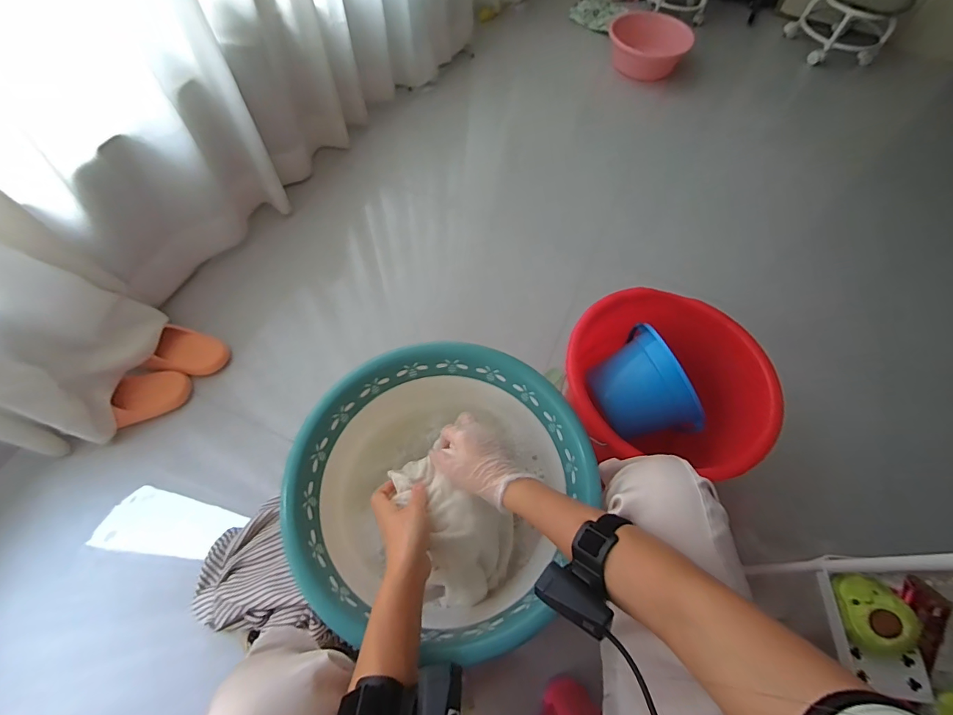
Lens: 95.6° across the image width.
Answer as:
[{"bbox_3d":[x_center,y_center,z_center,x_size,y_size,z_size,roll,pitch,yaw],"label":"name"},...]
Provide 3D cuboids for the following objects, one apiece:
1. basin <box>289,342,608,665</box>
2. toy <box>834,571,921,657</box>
[{"bbox_3d":[-0.051,0.169,0.575,0.339,0.126,0.367,1,62,-2],"label":"basin"},{"bbox_3d":[0.500,0.320,0.541,0.071,0.047,0.085,2,62,-2],"label":"toy"}]

